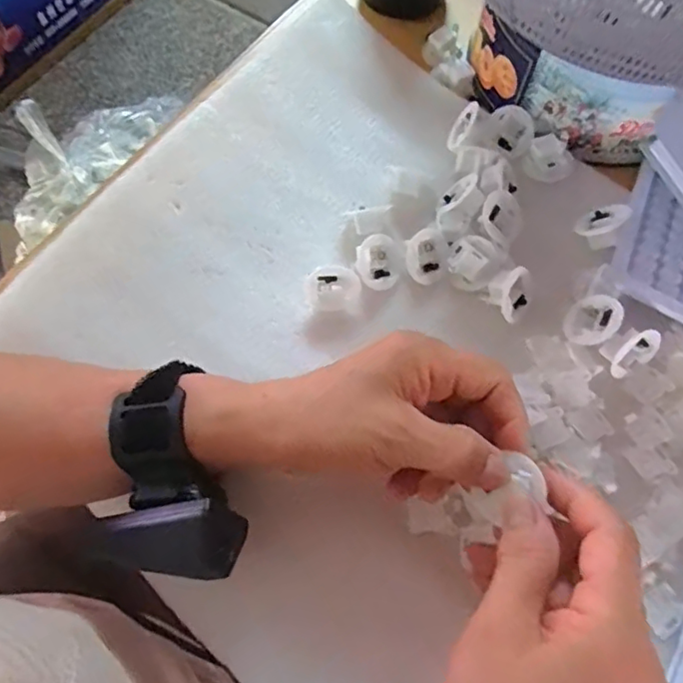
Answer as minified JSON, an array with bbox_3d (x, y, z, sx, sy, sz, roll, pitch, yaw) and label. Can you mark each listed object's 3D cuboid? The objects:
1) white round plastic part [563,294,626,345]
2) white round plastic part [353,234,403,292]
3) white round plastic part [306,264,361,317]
[{"bbox_3d":[0.145,-0.012,0.334,0.032,0.008,0.029,-41,38,15],"label":"white round plastic part"},{"bbox_3d":[0.023,-0.047,0.350,0.030,0.023,0.025,-31,72,-11],"label":"white round plastic part"},{"bbox_3d":[-0.004,-0.031,0.342,0.032,0.030,0.009,-3,36,-9],"label":"white round plastic part"}]

